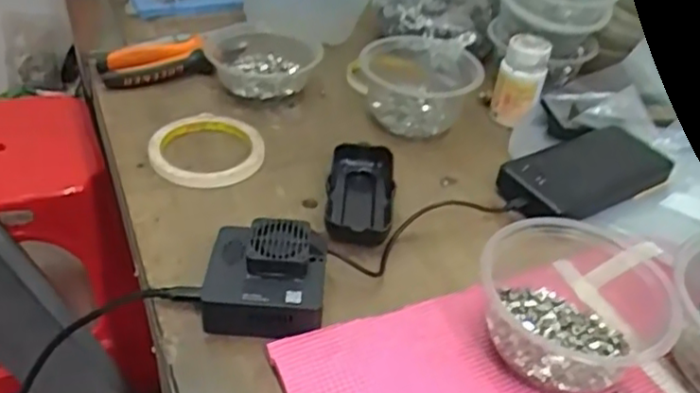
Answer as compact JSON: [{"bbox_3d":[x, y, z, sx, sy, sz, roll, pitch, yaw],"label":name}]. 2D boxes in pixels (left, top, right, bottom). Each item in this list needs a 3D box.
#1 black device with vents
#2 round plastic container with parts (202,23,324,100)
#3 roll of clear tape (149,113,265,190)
[{"bbox_3d":[-0.056,0.053,0.436,0.076,0.043,0.069,6,39,-1],"label":"black device with vents"},{"bbox_3d":[-0.088,-0.140,0.675,0.116,0.041,0.111,2,40,-2],"label":"round plastic container with parts"},{"bbox_3d":[-0.124,-0.042,0.576,0.093,0.017,0.092,4,39,-3],"label":"roll of clear tape"}]

